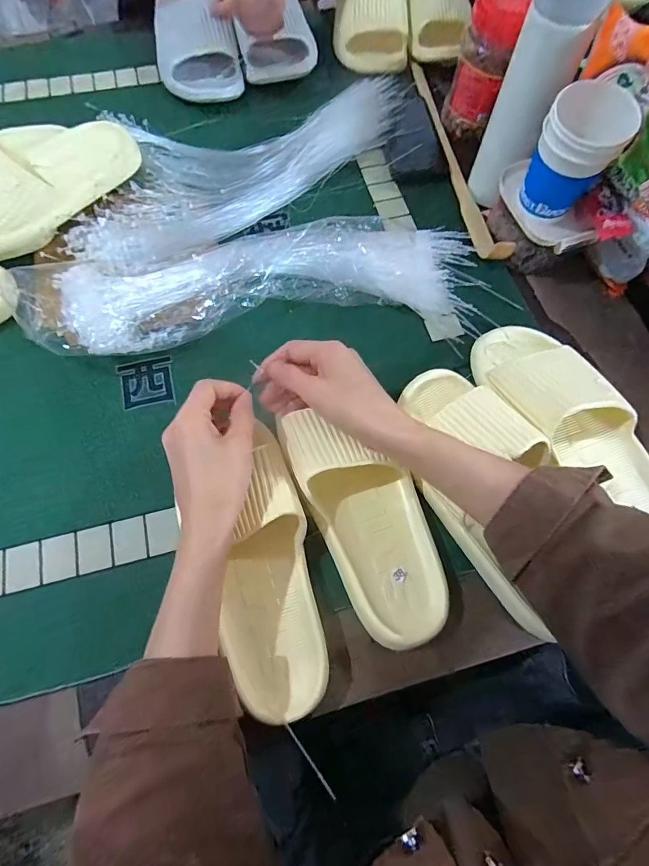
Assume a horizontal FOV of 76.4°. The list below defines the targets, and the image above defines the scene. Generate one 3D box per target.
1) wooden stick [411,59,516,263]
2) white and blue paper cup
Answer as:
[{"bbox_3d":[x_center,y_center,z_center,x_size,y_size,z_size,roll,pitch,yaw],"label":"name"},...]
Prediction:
[{"bbox_3d":[0.164,-0.378,0.538,0.034,0.027,0.387,-10,70,-4],"label":"wooden stick"},{"bbox_3d":[0.231,-0.258,0.388,0.068,0.096,0.066,0,70,-1],"label":"white and blue paper cup"}]

